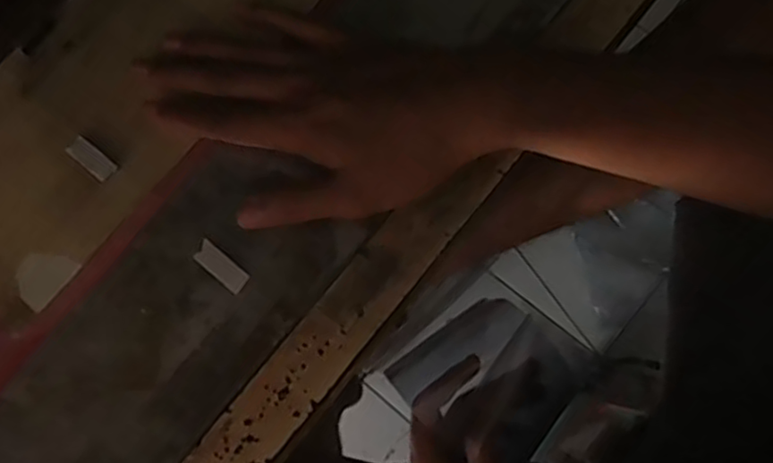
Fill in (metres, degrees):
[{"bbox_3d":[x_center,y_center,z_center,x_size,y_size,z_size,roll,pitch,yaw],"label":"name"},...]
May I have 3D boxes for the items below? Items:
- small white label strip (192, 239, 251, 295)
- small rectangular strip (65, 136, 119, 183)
[{"bbox_3d":[-0.085,0.018,0.356,0.030,0.005,0.012,38,78,11],"label":"small white label strip"},{"bbox_3d":[-0.162,-0.040,0.375,0.029,0.004,0.012,38,78,11],"label":"small rectangular strip"}]

